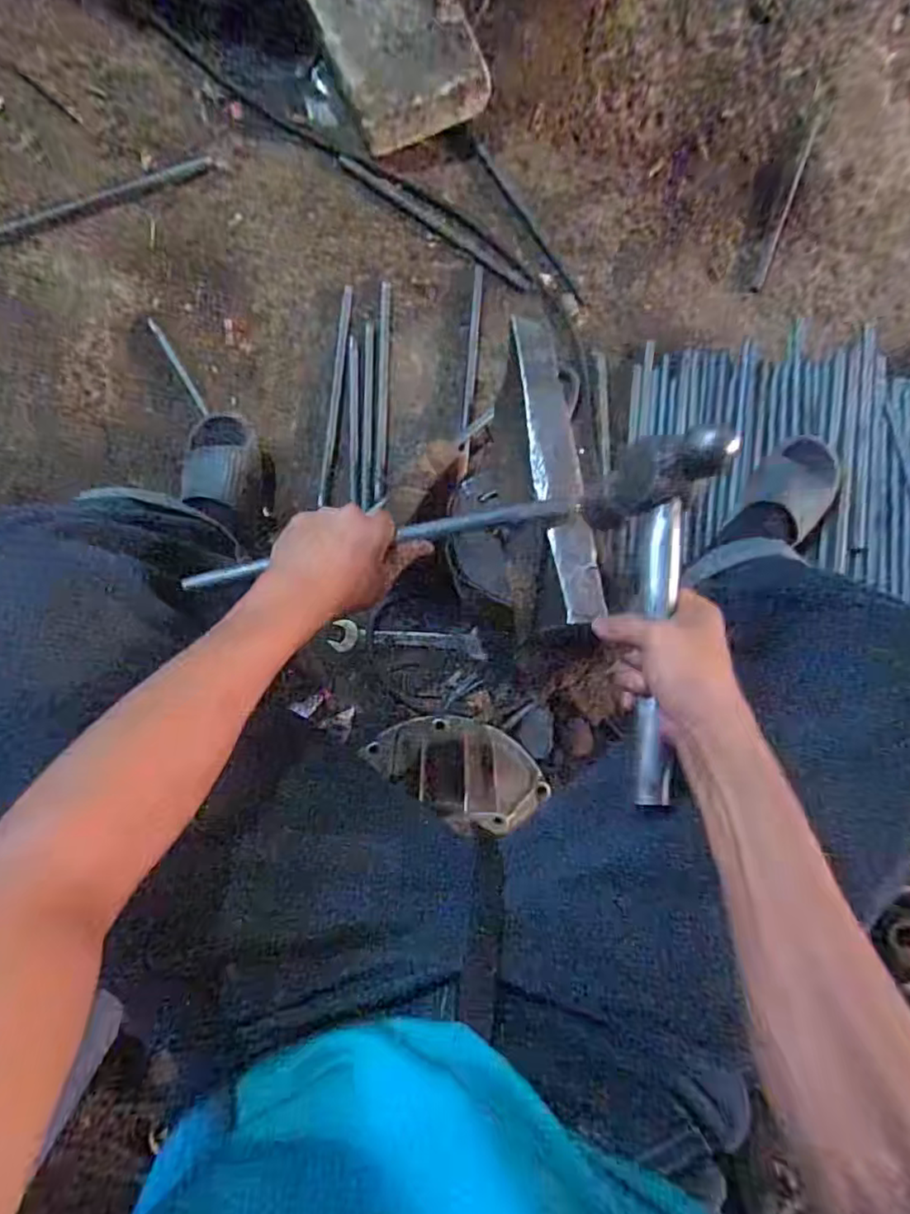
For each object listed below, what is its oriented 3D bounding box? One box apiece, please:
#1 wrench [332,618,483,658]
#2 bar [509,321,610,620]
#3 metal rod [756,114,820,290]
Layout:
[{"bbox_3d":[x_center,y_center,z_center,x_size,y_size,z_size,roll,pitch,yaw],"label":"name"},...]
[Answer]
[{"bbox_3d":[-0.065,0.048,0.883,0.219,0.010,0.042,3,84,-6],"label":"wrench"},{"bbox_3d":[0.095,-0.133,0.572,0.041,0.010,0.294,-8,81,-9],"label":"bar"},{"bbox_3d":[0.556,-0.675,1.017,0.011,0.007,0.334,22,83,-4],"label":"metal rod"}]

